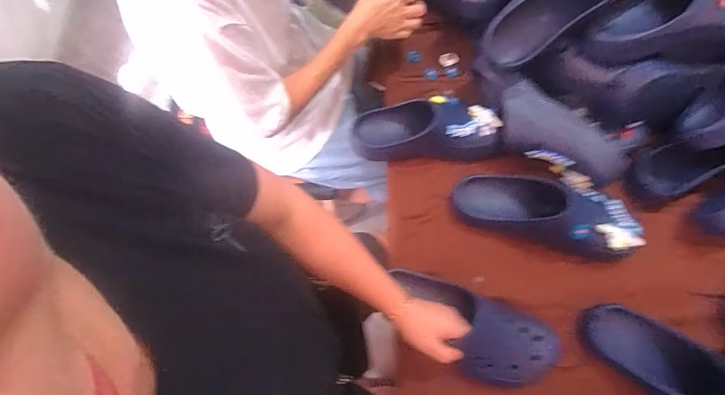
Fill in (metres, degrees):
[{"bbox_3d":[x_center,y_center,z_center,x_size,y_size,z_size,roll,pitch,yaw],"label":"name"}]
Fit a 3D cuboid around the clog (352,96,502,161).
[{"bbox_3d":[0.112,-0.122,0.678,0.258,0.080,0.098,-1,69,0],"label":"clog"}]

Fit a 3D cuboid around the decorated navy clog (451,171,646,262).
[{"bbox_3d":[0.298,0.009,0.626,0.274,0.090,0.113,16,70,6],"label":"decorated navy clog"}]

